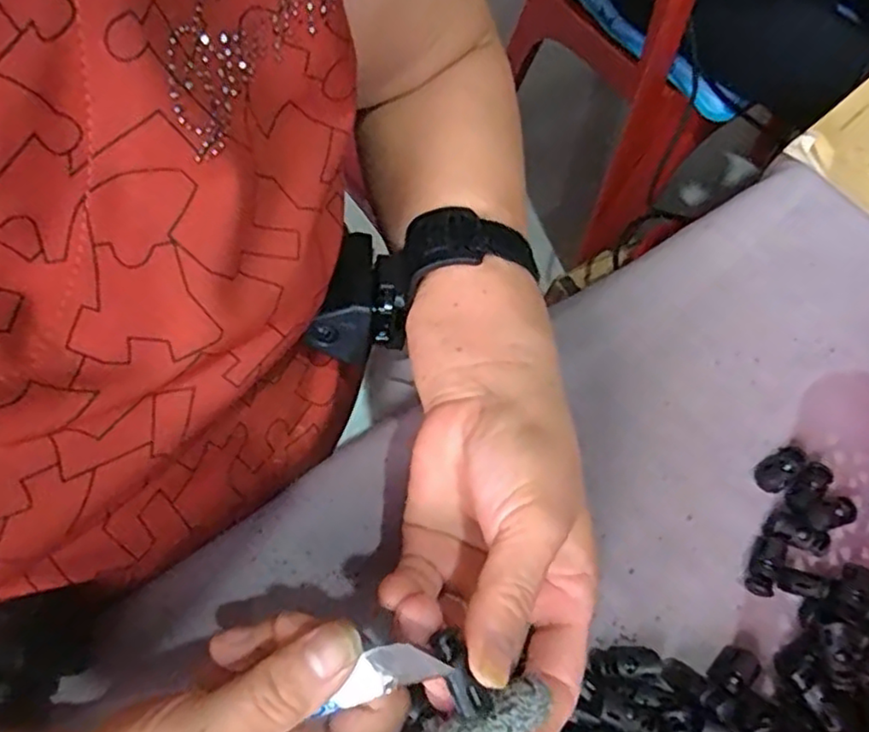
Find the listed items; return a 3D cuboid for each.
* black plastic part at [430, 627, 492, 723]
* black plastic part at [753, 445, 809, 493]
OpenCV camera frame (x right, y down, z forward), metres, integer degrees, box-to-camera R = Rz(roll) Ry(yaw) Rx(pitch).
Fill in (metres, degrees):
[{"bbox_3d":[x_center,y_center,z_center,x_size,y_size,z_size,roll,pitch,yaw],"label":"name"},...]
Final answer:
[{"bbox_3d":[0.008,0.096,0.206,0.009,0.006,0.026,-20,69,-13],"label":"black plastic part"},{"bbox_3d":[0.177,0.052,0.333,0.027,0.009,0.016,-30,70,-16],"label":"black plastic part"}]

